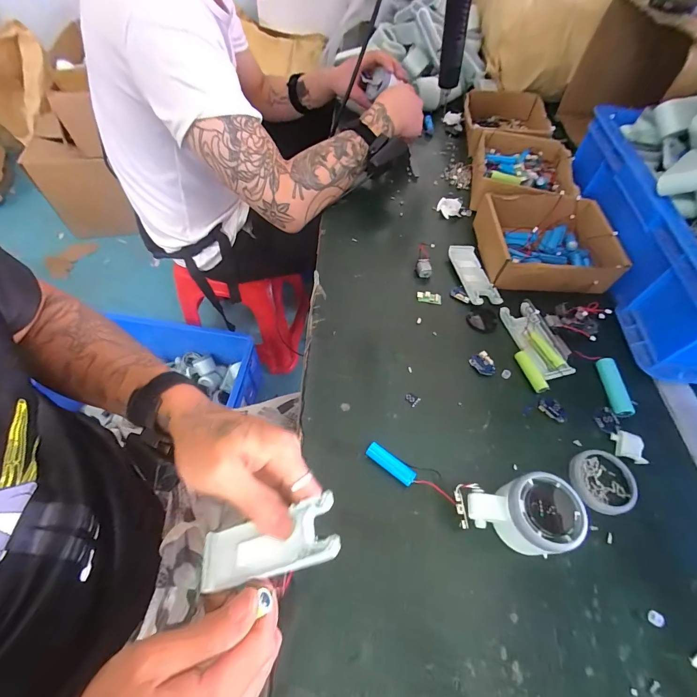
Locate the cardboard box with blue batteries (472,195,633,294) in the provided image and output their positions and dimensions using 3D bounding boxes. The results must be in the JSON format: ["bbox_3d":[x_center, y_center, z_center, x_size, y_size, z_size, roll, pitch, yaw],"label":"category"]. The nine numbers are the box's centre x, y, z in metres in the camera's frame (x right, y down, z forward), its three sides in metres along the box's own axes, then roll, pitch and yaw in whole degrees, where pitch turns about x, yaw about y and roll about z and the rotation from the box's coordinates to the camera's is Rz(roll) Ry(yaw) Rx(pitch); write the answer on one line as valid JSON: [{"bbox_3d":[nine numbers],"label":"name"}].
[{"bbox_3d":[0.272,-0.146,0.493,0.173,0.055,0.143,7,57,0],"label":"cardboard box with blue batteries"}]

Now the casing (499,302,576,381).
[{"bbox_3d":[0.226,-0.011,0.427,0.047,0.016,0.103,-8,58,-9],"label":"casing"}]

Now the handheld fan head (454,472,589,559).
[{"bbox_3d":[0.142,0.143,0.302,0.091,0.053,0.055,-2,57,-5],"label":"handheld fan head"}]

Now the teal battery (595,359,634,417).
[{"bbox_3d":[0.294,0.042,0.393,0.018,0.017,0.065,-2,57,-5],"label":"teal battery"}]

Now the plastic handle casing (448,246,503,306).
[{"bbox_3d":[0.171,-0.100,0.484,0.041,0.013,0.101,-6,57,-8],"label":"plastic handle casing"}]

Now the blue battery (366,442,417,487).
[{"bbox_3d":[0.040,0.111,0.340,0.050,0.015,0.014,33,61,17],"label":"blue battery"}]

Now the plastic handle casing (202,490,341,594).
[{"bbox_3d":[-0.056,0.139,0.253,0.104,0.013,0.040,-22,57,11],"label":"plastic handle casing"}]

